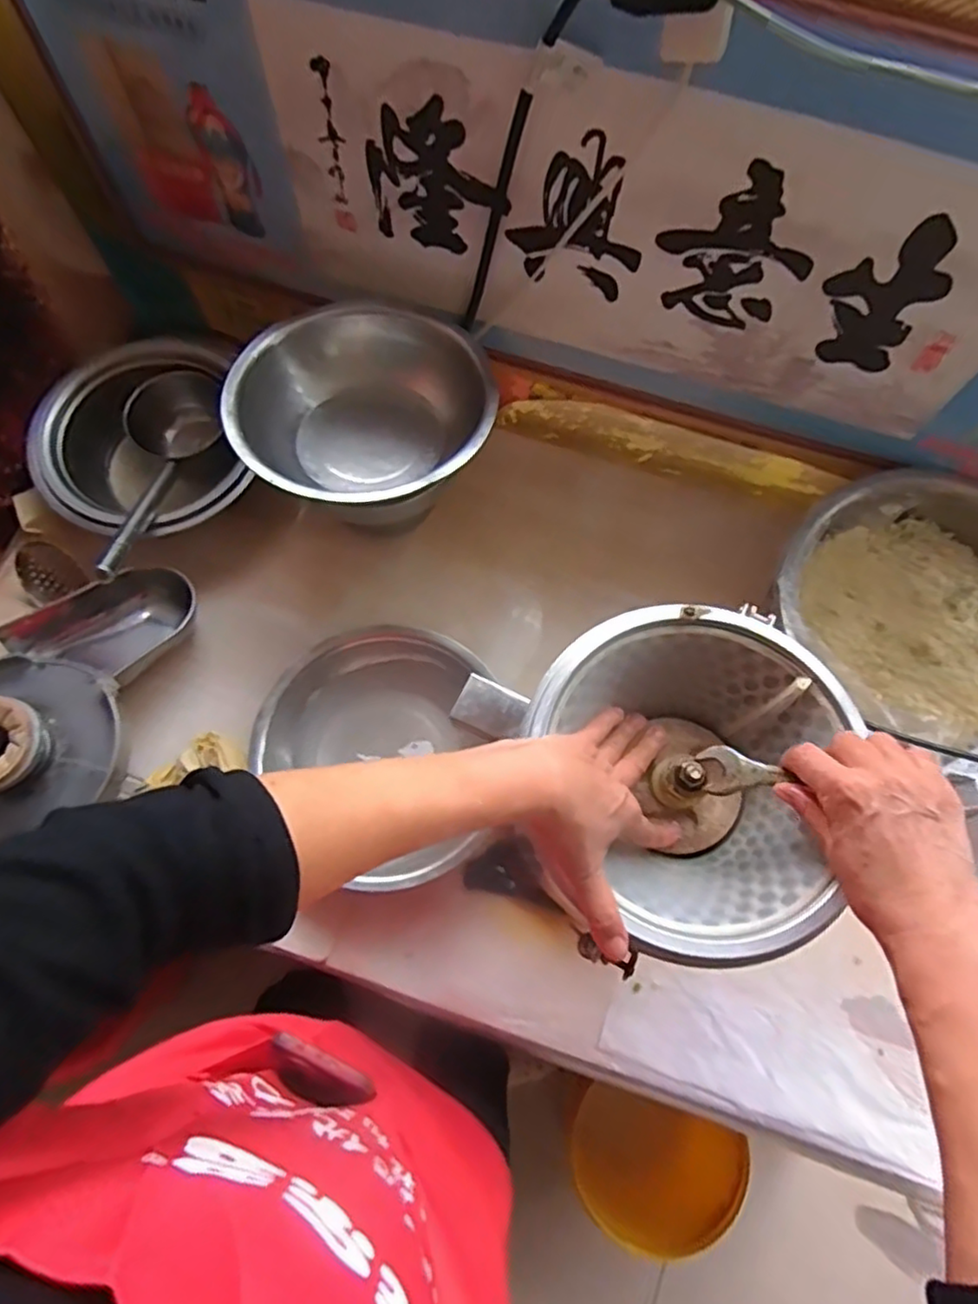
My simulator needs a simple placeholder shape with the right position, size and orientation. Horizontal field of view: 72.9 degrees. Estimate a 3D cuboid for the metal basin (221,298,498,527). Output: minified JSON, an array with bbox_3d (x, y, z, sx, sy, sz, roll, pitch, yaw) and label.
[{"bbox_3d":[-0.159,-0.278,0.820,0.312,0.106,0.266,21,73,6],"label":"metal basin"}]

